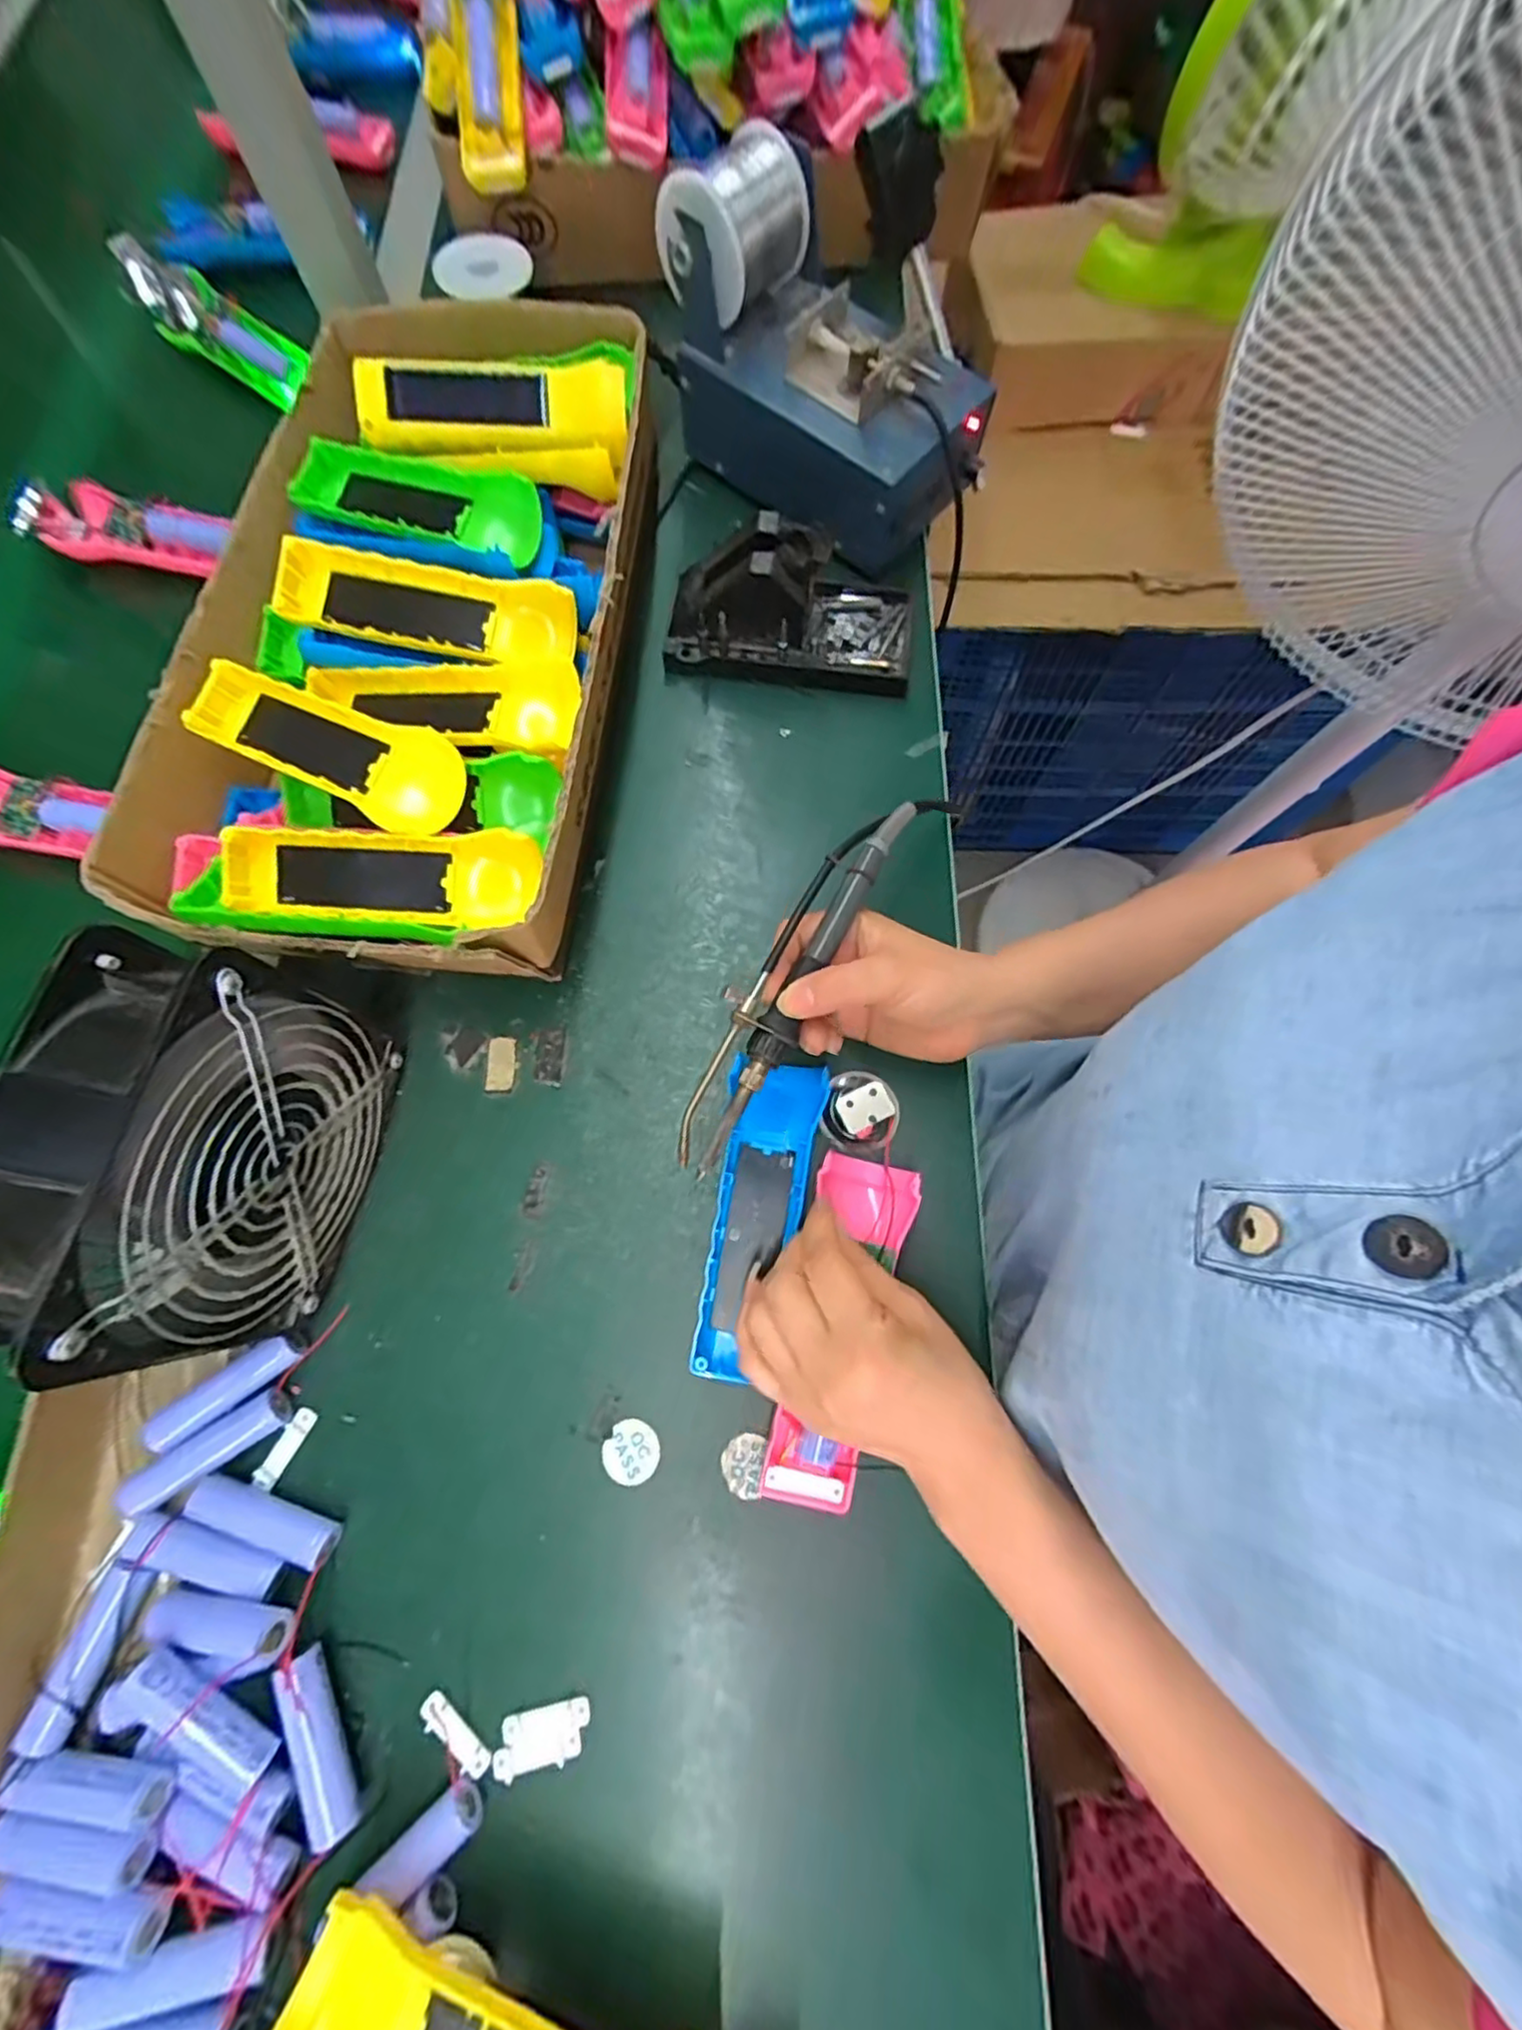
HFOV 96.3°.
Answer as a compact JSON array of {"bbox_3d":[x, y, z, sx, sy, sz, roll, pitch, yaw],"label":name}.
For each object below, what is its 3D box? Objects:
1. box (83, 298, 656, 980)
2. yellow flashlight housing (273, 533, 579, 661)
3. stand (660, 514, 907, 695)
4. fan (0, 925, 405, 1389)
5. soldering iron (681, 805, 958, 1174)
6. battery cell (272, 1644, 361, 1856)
[{"bbox_3d":[-0.192,-0.225,0.402,0.222,0.096,0.422,6,75,1],"label":"box"},{"bbox_3d":[-0.183,-0.223,0.374,0.153,0.030,0.044,9,75,2],"label":"yellow flashlight housing"},{"bbox_3d":[0.022,-0.263,0.431,0.157,0.077,0.078,6,75,2],"label":"stand"},{"bbox_3d":[-0.230,0.058,0.289,0.063,0.150,0.144,10,75,3],"label":"fan"},{"bbox_3d":[0.021,-0.024,0.318,0.044,0.016,0.211,29,79,6],"label":"soldering iron"},{"bbox_3d":[-0.185,0.304,0.287,0.019,0.020,0.066,-24,76,-7],"label":"battery cell"}]

